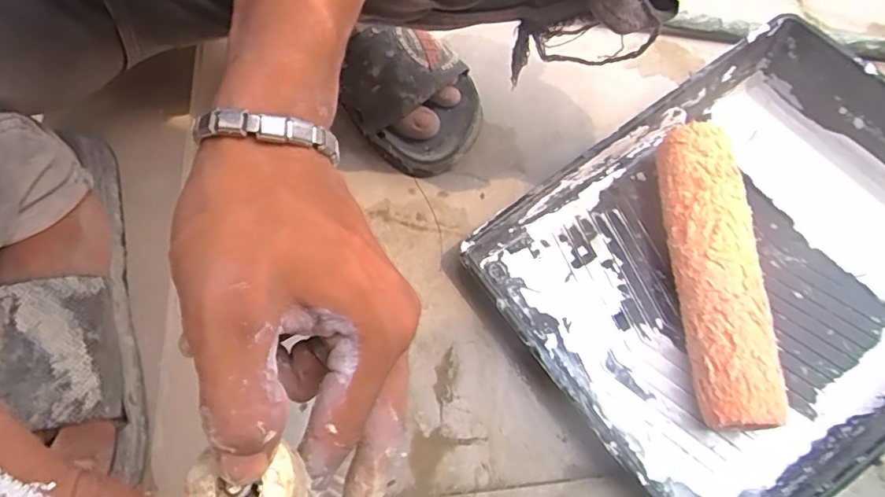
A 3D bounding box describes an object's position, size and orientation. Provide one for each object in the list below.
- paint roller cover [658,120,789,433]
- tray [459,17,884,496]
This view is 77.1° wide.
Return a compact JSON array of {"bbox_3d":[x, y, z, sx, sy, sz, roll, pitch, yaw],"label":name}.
[{"bbox_3d":[0.204,0.018,0.421,0.054,0.066,0.231,-2,62,3],"label":"paint roller cover"},{"bbox_3d":[0.243,0.013,0.443,0.369,0.090,0.283,-33,65,-13],"label":"tray"}]

